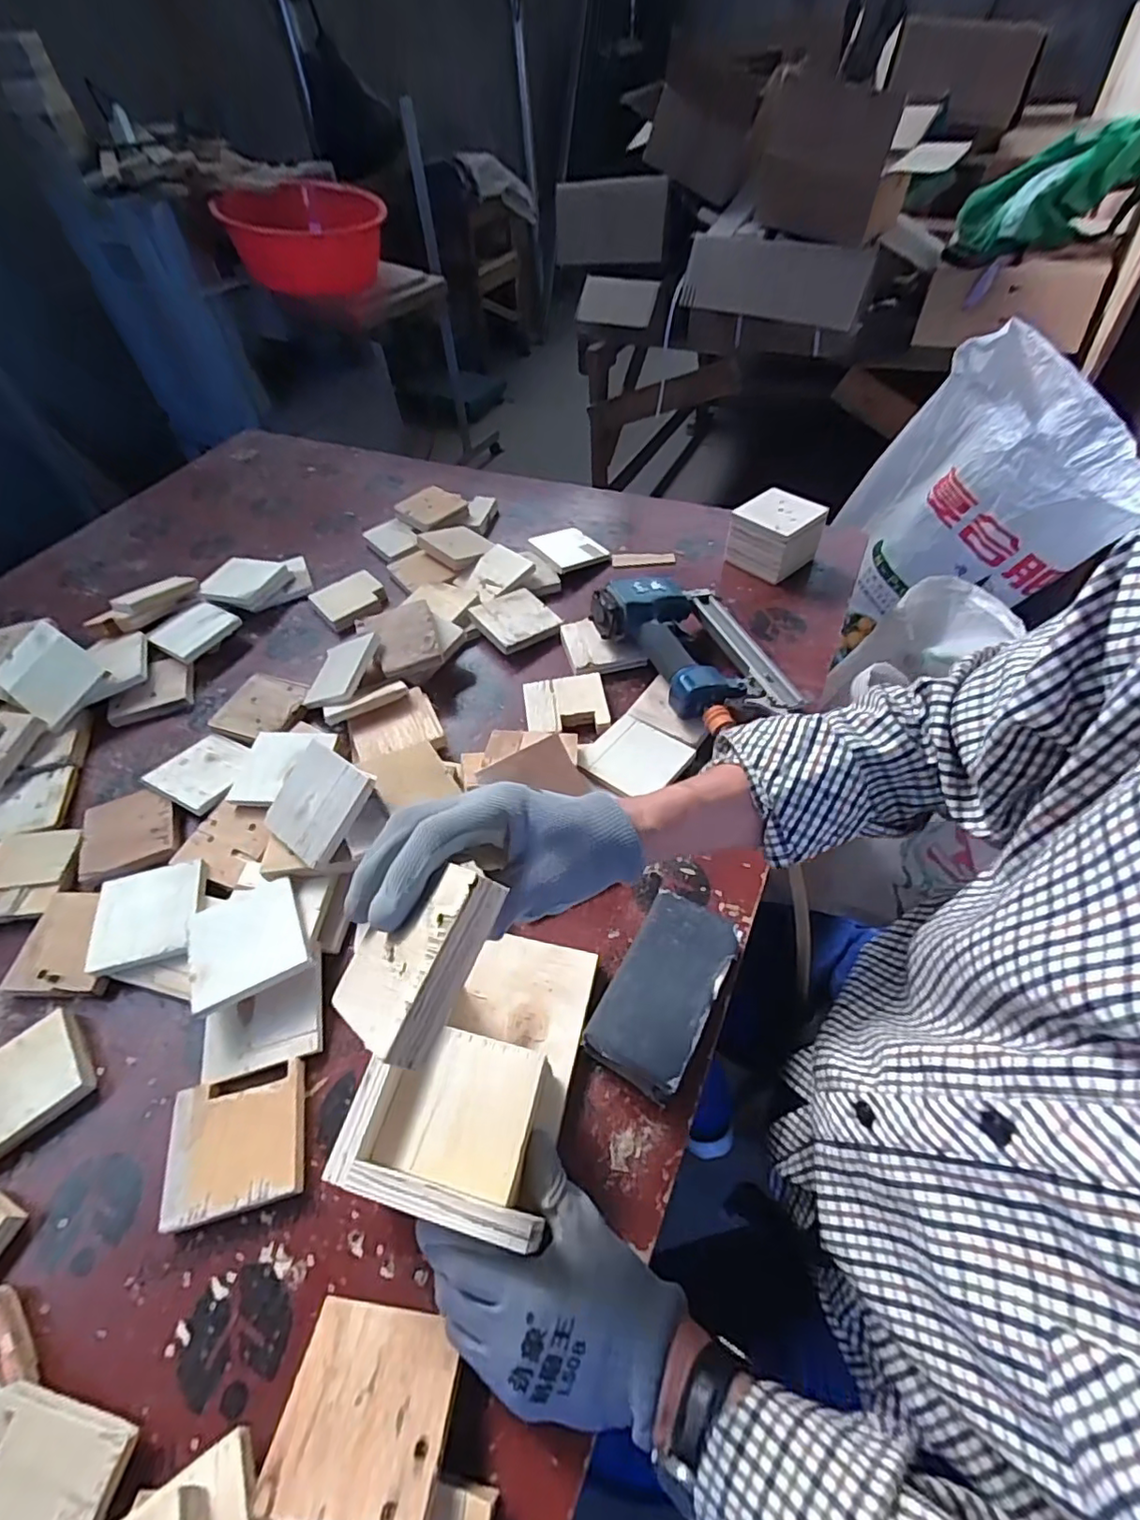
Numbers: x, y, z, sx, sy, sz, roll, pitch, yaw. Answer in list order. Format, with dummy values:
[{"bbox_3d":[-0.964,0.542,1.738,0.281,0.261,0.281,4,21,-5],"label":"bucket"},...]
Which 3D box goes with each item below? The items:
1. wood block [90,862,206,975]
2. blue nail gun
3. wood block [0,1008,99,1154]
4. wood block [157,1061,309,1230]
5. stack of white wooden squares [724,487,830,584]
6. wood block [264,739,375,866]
[{"bbox_3d":[-0.378,0.139,0.533,0.093,0.018,0.091,-14,51,-7],"label":"wood block"},{"bbox_3d":[0.153,-0.126,0.684,0.164,0.079,0.235,-24,52,-15],"label":"blue nail gun"},{"bbox_3d":[-0.430,0.255,0.465,0.090,0.014,0.076,-34,56,-22],"label":"wood block"},{"bbox_3d":[-0.241,0.276,0.432,0.090,0.014,0.088,-13,51,-6],"label":"wood block"},{"bbox_3d":[0.288,-0.316,0.833,0.108,0.081,0.100,-37,57,-24],"label":"stack of white wooden squares"},{"bbox_3d":[-0.230,0.037,0.539,0.097,0.010,0.091,25,83,32],"label":"wood block"}]

